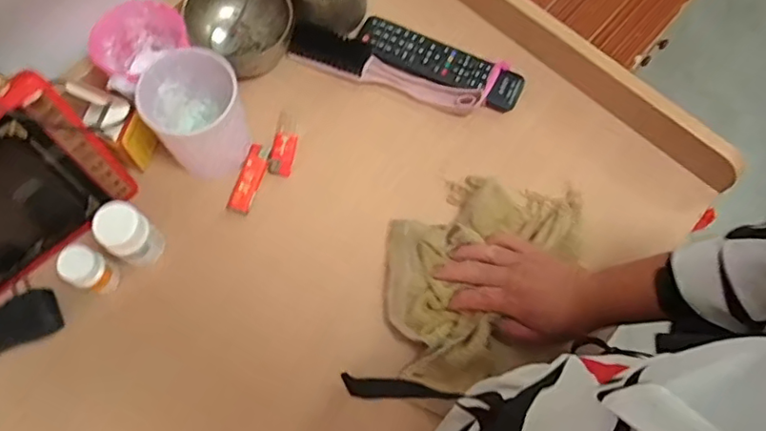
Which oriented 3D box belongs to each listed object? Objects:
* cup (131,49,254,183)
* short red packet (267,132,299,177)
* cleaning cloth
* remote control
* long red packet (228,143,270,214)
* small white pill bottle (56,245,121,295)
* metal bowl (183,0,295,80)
[{"bbox_3d":[-0.185,-0.097,0.580,0.084,0.112,0.084,1,71,-2],"label":"cup"},{"bbox_3d":[-0.108,-0.068,0.628,0.026,0.017,0.050,11,71,1],"label":"short red packet"},{"bbox_3d":[0.092,0.061,0.579,0.176,0.030,0.219,15,71,3],"label":"cleaning cloth"},{"bbox_3d":[0.064,-0.173,0.661,0.191,0.022,0.047,24,72,6],"label":"remote control"},{"bbox_3d":[-0.141,-0.038,0.617,0.023,0.019,0.074,19,71,4],"label":"long red packet"},{"bbox_3d":[-0.273,0.051,0.537,0.035,0.052,0.033,28,72,7],"label":"small white pill bottle"},{"bbox_3d":[-0.154,-0.212,0.647,0.113,0.065,0.107,1,71,-2],"label":"metal bowl"}]

